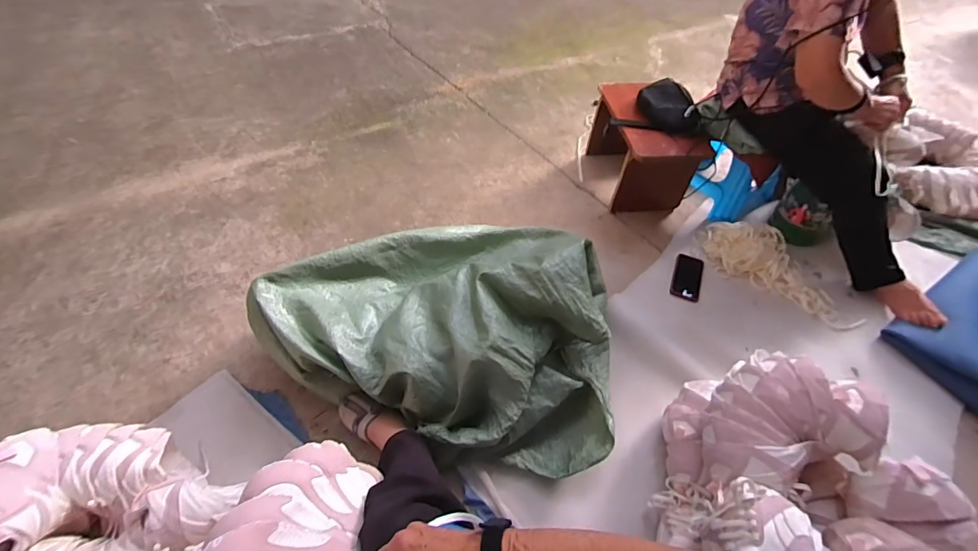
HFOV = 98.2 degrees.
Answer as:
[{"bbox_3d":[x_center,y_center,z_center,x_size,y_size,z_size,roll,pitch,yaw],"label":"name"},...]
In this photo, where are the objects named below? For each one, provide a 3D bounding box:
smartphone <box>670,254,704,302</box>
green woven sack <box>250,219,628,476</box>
[{"bbox_3d":[0.584,0.004,1.244,0.085,0.010,0.153,24,62,7],"label":"smartphone"},{"bbox_3d":[-0.083,0.087,0.989,0.783,0.264,0.523,15,49,11],"label":"green woven sack"}]

